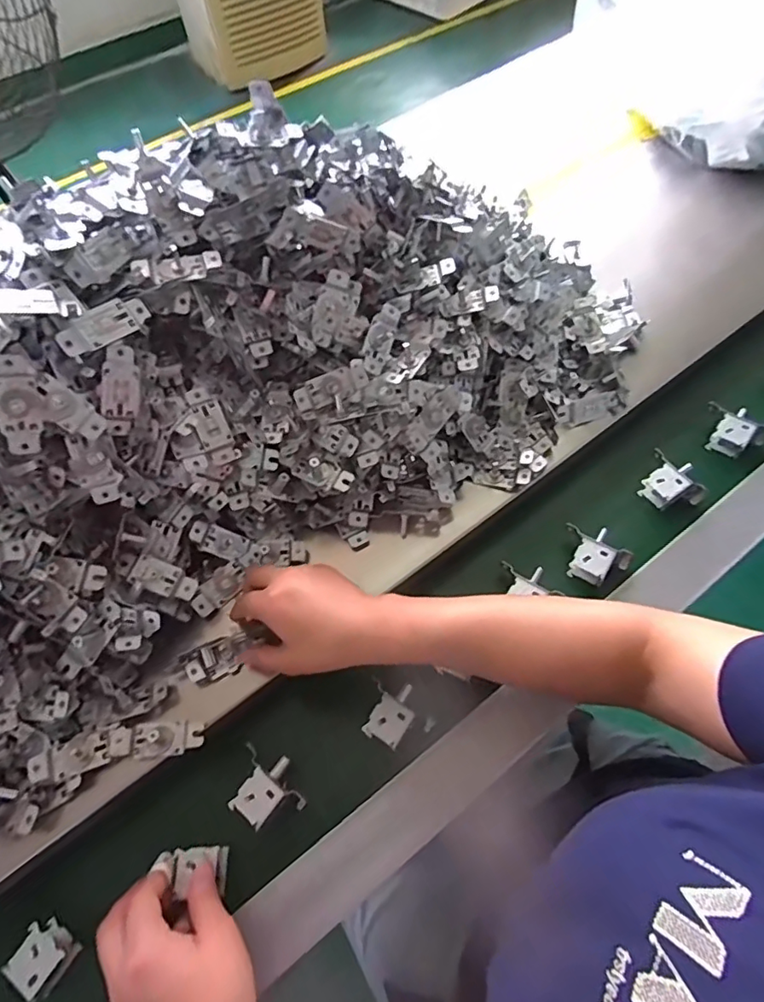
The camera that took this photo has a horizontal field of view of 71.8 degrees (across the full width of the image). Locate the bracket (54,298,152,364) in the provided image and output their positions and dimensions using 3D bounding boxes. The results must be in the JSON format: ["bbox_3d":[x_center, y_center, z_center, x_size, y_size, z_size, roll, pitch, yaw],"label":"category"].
[{"bbox_3d":[-0.194,-0.123,0.371,0.063,0.008,0.025,-43,108,-27],"label":"bracket"}]

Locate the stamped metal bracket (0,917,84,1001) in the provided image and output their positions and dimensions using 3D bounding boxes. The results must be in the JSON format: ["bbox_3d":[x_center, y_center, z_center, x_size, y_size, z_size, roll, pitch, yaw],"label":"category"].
[{"bbox_3d":[-0.231,0.312,0.361,0.034,0.025,0.030,22,65,15],"label":"stamped metal bracket"}]

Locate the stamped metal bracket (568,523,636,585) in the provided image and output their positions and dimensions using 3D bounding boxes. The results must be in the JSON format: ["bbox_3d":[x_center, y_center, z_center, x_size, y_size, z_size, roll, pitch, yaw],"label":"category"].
[{"bbox_3d":[0.190,0.050,0.470,0.058,0.024,0.043,22,65,15],"label":"stamped metal bracket"}]

